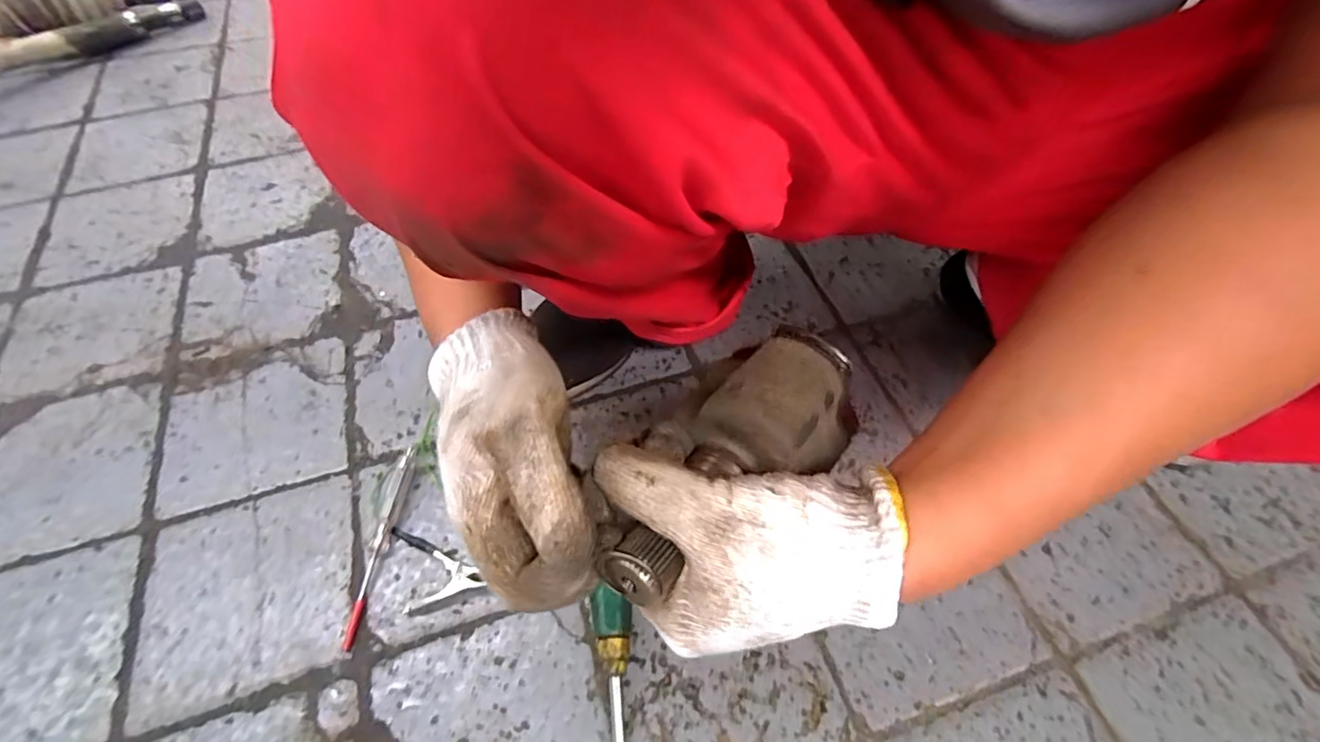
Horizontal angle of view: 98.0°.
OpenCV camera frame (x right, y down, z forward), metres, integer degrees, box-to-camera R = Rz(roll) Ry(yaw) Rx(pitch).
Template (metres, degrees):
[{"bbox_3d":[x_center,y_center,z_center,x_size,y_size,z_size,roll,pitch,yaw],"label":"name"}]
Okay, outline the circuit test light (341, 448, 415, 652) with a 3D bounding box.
[{"bbox_3d":[-0.212,0.130,0.432,0.013,0.011,0.151,4,57,3],"label":"circuit test light"}]

